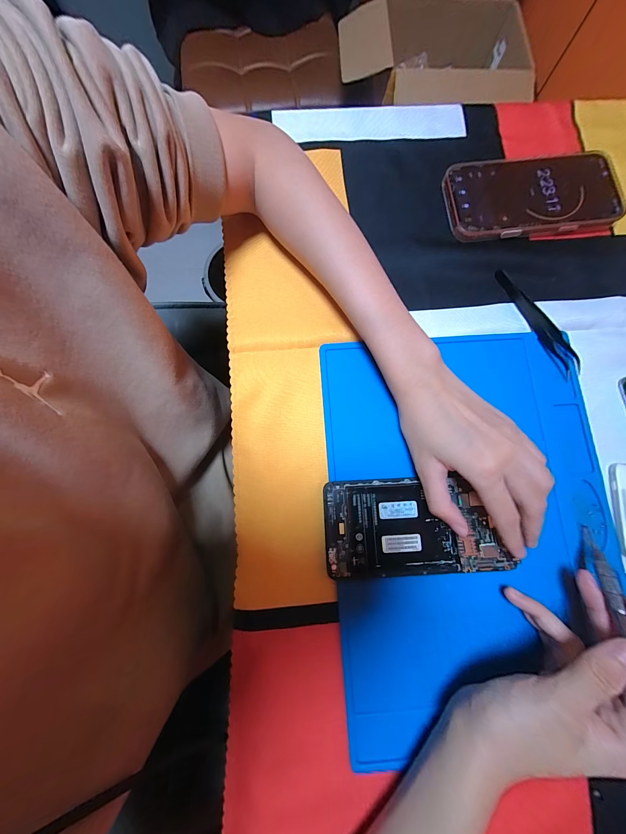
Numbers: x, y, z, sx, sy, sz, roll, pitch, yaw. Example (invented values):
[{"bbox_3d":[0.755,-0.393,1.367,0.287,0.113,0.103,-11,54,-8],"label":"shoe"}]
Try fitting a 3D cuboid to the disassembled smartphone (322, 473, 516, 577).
[{"bbox_3d":[0.078,0.086,0.224,0.135,0.006,0.073,-3,80,-1],"label":"disassembled smartphone"}]

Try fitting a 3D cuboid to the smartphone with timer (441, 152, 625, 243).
[{"bbox_3d":[0.213,-0.220,0.281,0.159,0.017,0.082,-7,80,-2],"label":"smartphone with timer"}]

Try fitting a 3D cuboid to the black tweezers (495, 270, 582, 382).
[{"bbox_3d":[0.207,-0.088,0.260,0.019,0.008,0.114,-28,81,-5],"label":"black tweezers"}]

